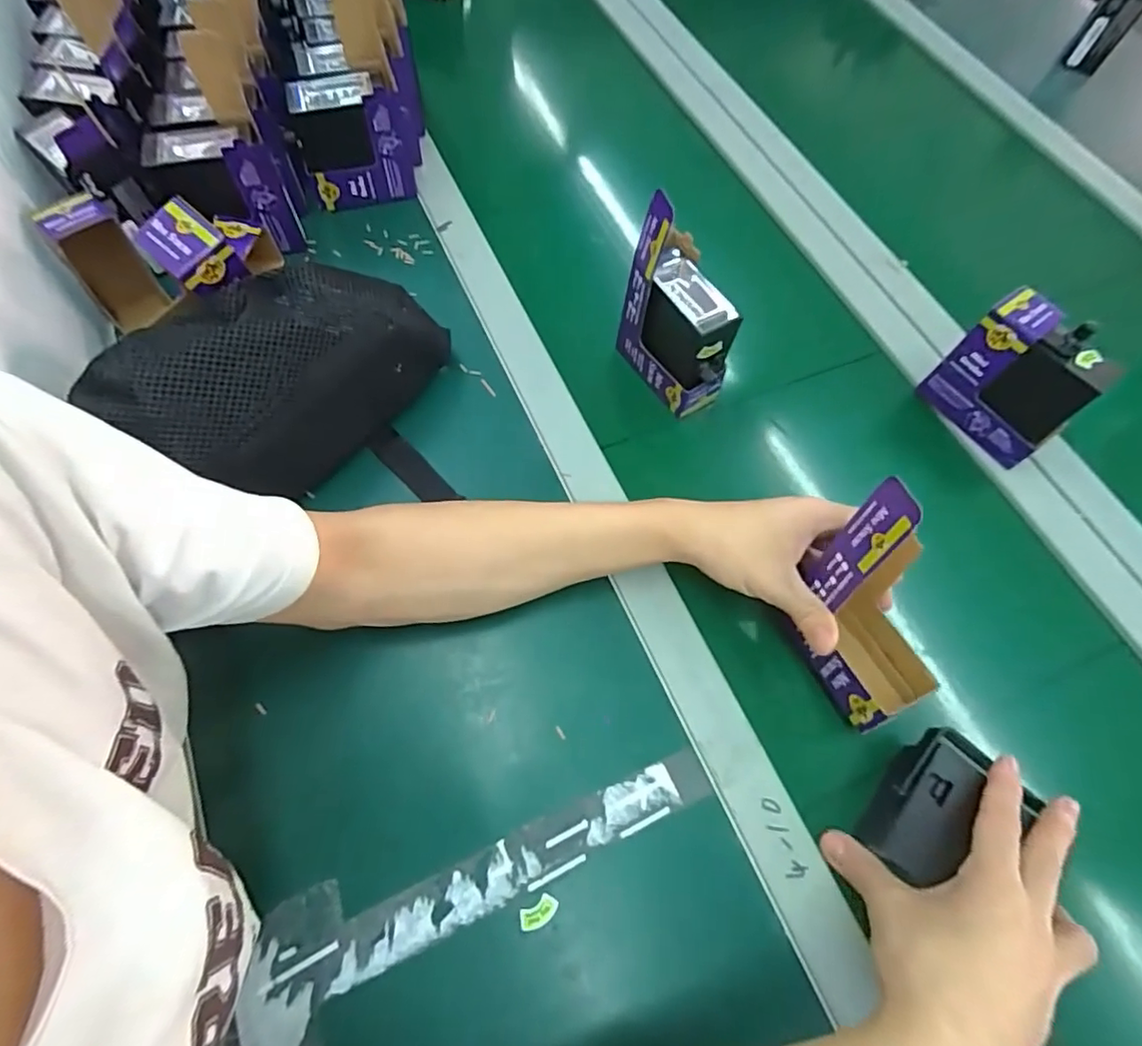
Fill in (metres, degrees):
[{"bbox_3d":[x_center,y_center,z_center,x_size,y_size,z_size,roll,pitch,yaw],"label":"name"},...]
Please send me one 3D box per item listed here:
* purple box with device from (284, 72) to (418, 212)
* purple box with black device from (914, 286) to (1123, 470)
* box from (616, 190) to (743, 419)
[{"bbox_3d":[-0.203,-0.363,0.552,0.101,0.098,0.062,-8,67,-7],"label":"purple box with device"},{"bbox_3d":[0.358,-0.114,0.467,0.046,0.099,0.099,-32,72,-16],"label":"purple box with black device"},{"bbox_3d":[0.090,-0.164,0.452,0.052,0.145,0.097,-28,71,-15],"label":"box"}]

